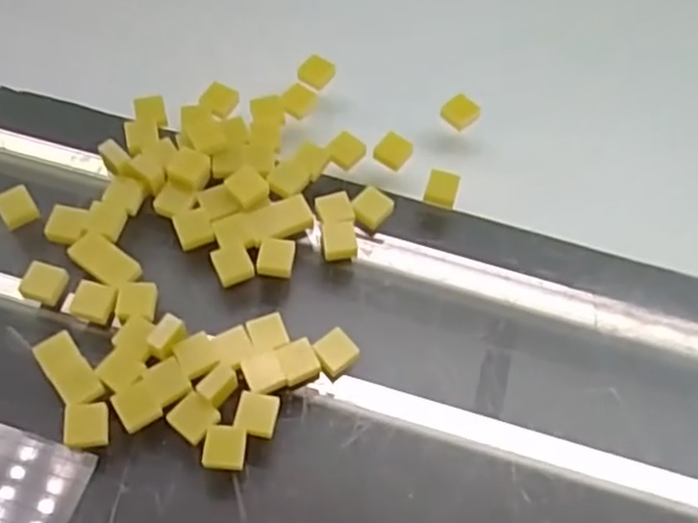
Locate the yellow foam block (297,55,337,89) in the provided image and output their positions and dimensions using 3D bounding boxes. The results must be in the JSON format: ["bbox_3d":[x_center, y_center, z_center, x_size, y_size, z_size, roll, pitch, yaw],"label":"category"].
[{"bbox_3d":[-0.012,-0.068,0.263,0.011,0.005,0.012,34,63,16],"label":"yellow foam block"}]

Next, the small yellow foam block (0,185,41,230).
[{"bbox_3d":[-0.103,-0.017,0.228,0.011,0.006,0.012,-29,65,-19],"label":"small yellow foam block"}]

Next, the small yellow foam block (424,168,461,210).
[{"bbox_3d":[0.030,-0.024,0.241,0.010,0.005,0.011,15,60,5],"label":"small yellow foam block"}]

